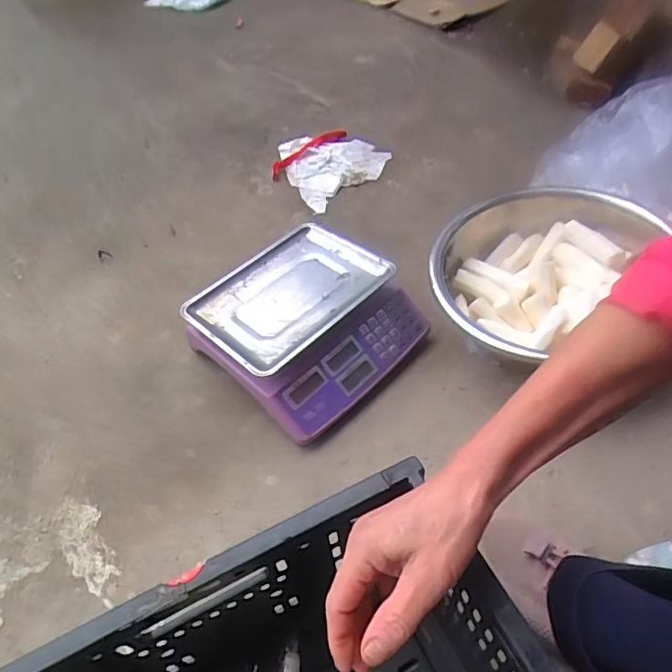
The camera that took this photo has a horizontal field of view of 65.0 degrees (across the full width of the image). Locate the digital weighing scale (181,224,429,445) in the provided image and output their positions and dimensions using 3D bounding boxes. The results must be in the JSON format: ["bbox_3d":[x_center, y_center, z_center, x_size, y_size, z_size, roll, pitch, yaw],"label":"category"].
[{"bbox_3d":[-0.044,-0.028,0.816,0.285,0.086,0.289,33,61,29],"label":"digital weighing scale"}]

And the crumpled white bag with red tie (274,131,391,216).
[{"bbox_3d":[-0.023,-0.425,1.306,0.262,0.070,0.263,-34,58,-22],"label":"crumpled white bag with red tie"}]

